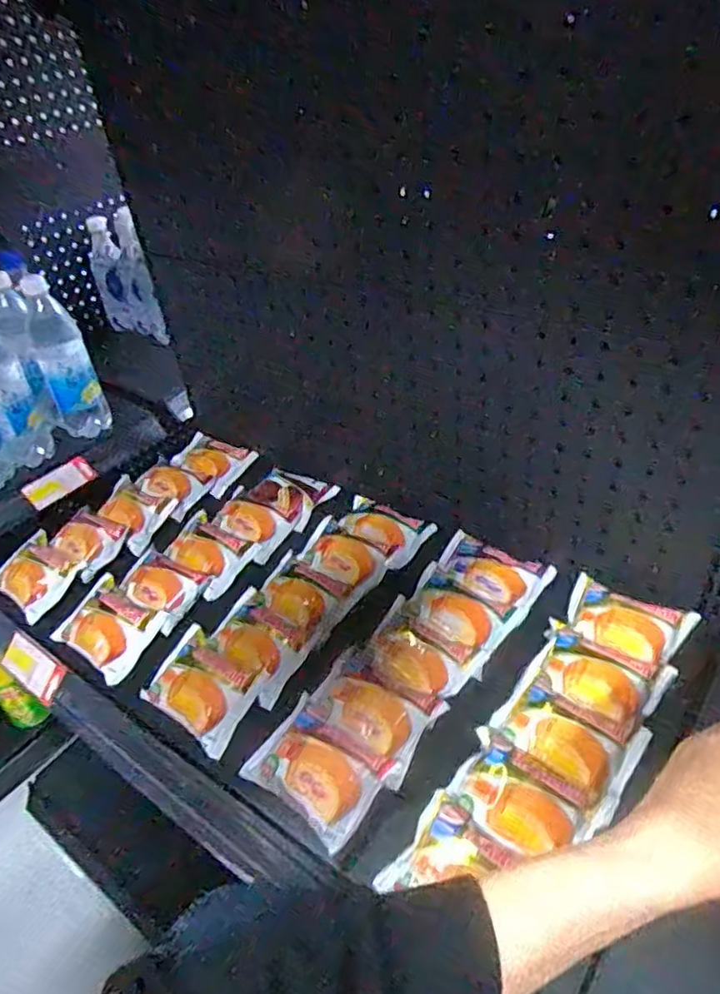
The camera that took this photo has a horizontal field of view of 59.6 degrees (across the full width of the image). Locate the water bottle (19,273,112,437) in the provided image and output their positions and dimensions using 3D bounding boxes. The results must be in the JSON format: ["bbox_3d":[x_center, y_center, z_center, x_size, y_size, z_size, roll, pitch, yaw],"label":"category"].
[{"bbox_3d":[-0.407,-0.184,0.857,0.073,0.213,0.061,-20,40,-18],"label":"water bottle"}]

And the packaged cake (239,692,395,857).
[{"bbox_3d":[-0.032,0.205,0.480,0.100,0.033,0.077,26,48,34],"label":"packaged cake"}]

